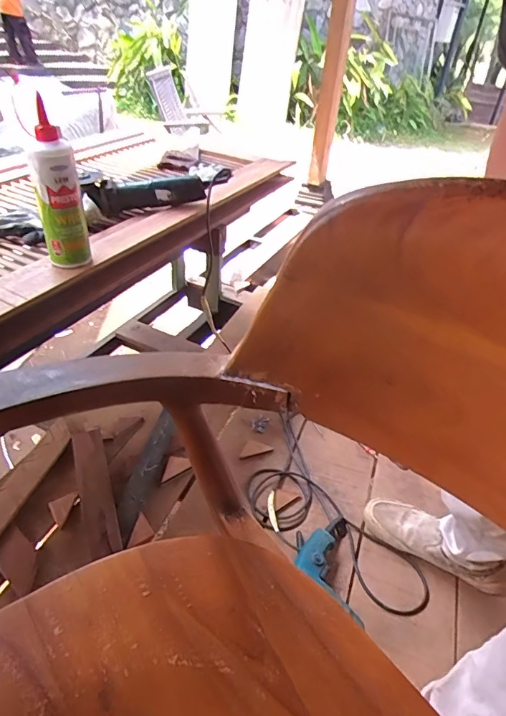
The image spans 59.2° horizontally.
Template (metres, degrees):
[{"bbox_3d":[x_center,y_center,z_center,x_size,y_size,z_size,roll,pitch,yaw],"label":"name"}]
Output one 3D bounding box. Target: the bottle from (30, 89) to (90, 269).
[{"bbox_3d":[-0.298,-0.245,0.686,0.063,0.244,0.051,-11,40,-20],"label":"bottle"}]

